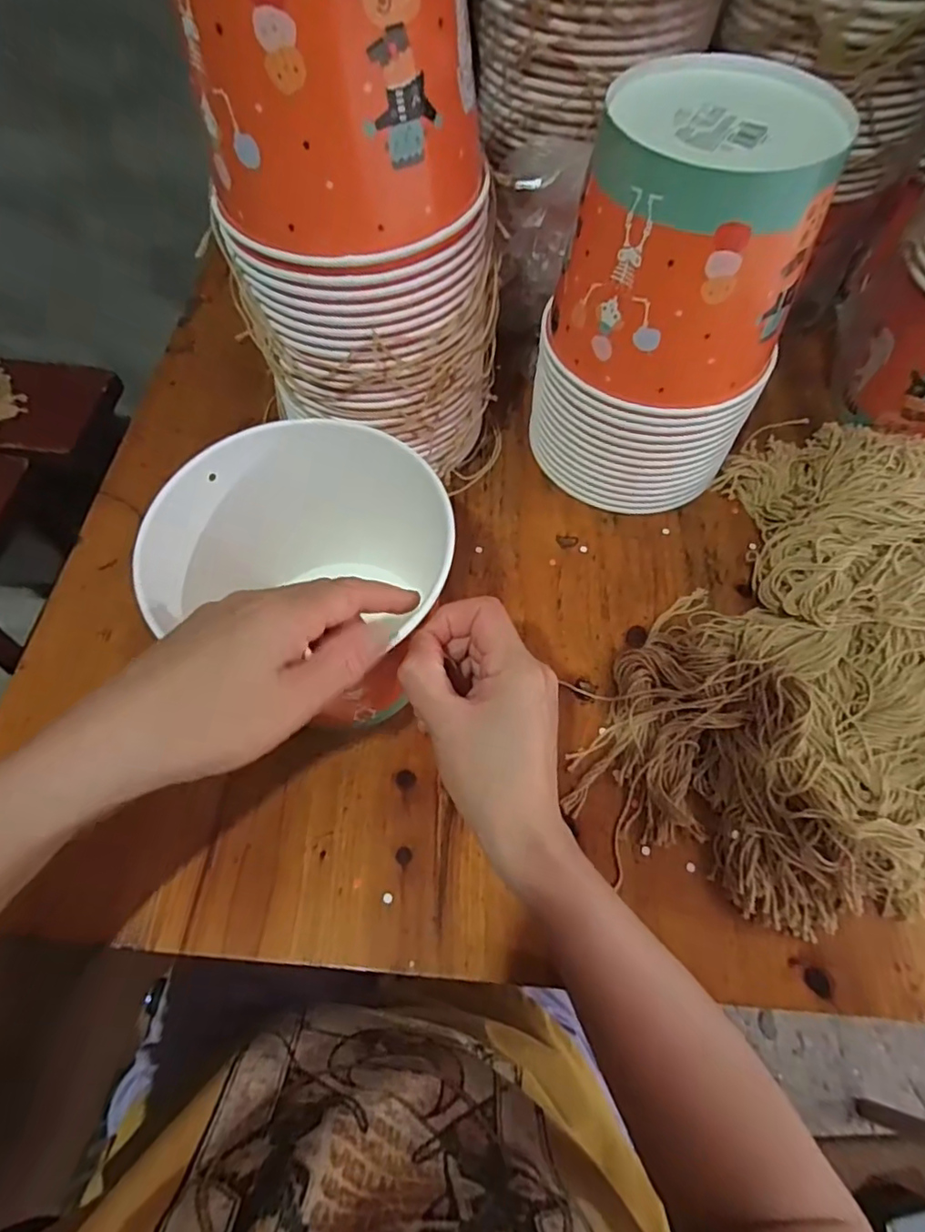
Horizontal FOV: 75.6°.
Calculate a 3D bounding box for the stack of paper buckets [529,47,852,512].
[{"bbox_3d":[0.140,-0.194,0.402,0.139,0.232,0.128,36,69,17],"label":"stack of paper buckets"}]

